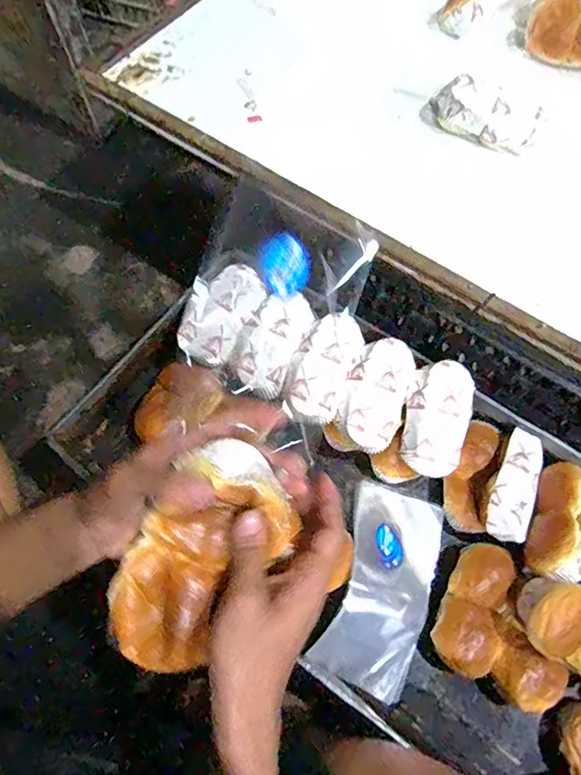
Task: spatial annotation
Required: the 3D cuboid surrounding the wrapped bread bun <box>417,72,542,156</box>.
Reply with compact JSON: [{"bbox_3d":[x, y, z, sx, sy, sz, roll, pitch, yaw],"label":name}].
[{"bbox_3d":[0.262,-0.373,0.665,0.158,0.051,0.058,20,68,6],"label":"wrapped bread bun"}]

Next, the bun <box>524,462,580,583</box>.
[{"bbox_3d":[0.318,0.154,0.566,0.057,0.047,0.148,26,56,8],"label":"bun"}]

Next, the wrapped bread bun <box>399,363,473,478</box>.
[{"bbox_3d":[0.181,0.037,0.603,0.072,0.038,0.137,15,68,4],"label":"wrapped bread bun"}]

